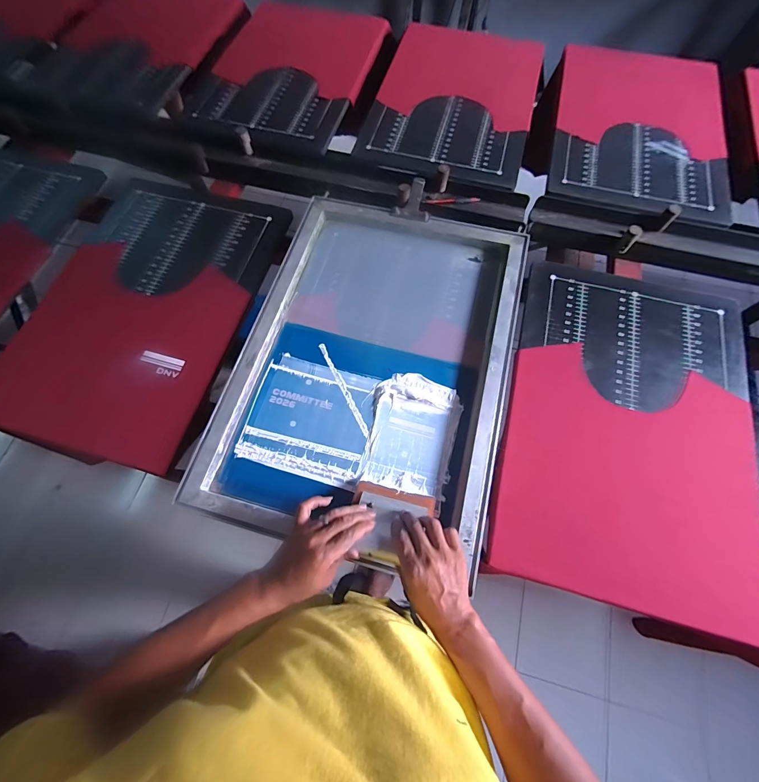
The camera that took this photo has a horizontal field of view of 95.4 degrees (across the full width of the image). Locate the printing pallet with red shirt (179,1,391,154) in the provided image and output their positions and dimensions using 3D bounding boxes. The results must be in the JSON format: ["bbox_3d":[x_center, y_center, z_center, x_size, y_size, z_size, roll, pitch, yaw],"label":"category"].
[{"bbox_3d":[-0.248,-0.866,0.936,0.409,0.041,0.632,15,66,6],"label":"printing pallet with red shirt"}]

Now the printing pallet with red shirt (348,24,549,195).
[{"bbox_3d":[0.193,-0.746,0.892,0.401,0.040,0.601,17,69,3],"label":"printing pallet with red shirt"}]

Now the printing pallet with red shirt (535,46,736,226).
[{"bbox_3d":[0.619,-0.654,0.846,0.414,0.034,0.583,13,69,1],"label":"printing pallet with red shirt"}]

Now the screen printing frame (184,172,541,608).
[{"bbox_3d":[-0.004,-0.073,0.624,0.457,0.055,0.643,14,72,5],"label":"screen printing frame"}]

